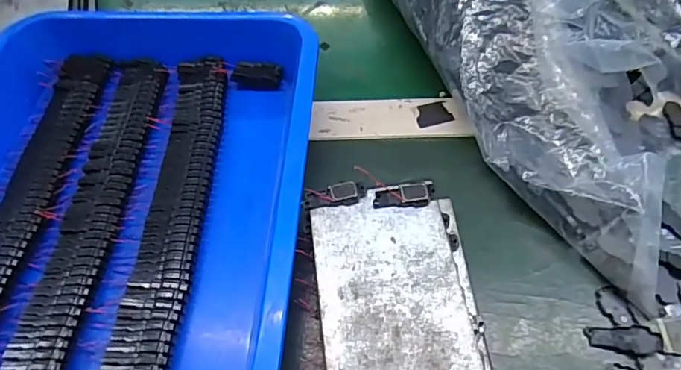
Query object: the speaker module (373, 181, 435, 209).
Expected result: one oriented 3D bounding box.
[{"bbox_3d":[0.040,0.007,0.311,0.038,0.005,0.016,-10,56,-4],"label":"speaker module"}]

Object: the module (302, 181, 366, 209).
[{"bbox_3d":[-0.004,0.006,0.313,0.039,0.006,0.013,-9,56,-3],"label":"module"}]

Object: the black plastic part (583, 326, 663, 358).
[{"bbox_3d":[0.167,0.091,0.294,0.040,0.007,0.015,1,56,3],"label":"black plastic part"}]

